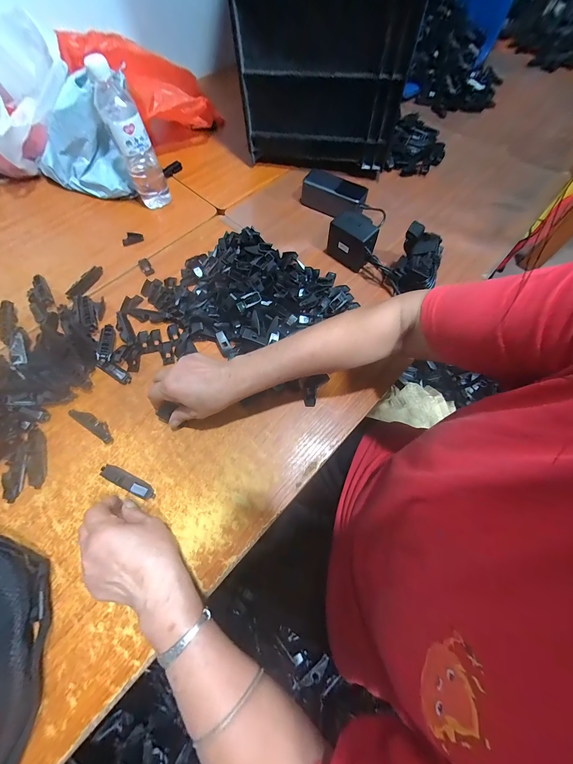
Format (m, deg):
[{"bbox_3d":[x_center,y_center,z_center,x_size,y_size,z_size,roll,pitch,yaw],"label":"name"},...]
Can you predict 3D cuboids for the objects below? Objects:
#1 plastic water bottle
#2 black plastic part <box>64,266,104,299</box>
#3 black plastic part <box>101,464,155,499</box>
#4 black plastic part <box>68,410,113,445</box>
[{"bbox_3d":[-0.279,-0.435,0.507,0.064,0.202,0.058,-23,69,-11],"label":"plastic water bottle"},{"bbox_3d":[-0.364,-0.181,0.497,0.021,0.011,0.081,19,68,7],"label":"black plastic part"},{"bbox_3d":[-0.213,0.134,0.370,0.079,0.011,0.019,24,68,9],"label":"black plastic part"},{"bbox_3d":[-0.281,0.061,0.400,0.076,0.015,0.020,31,69,11],"label":"black plastic part"}]

